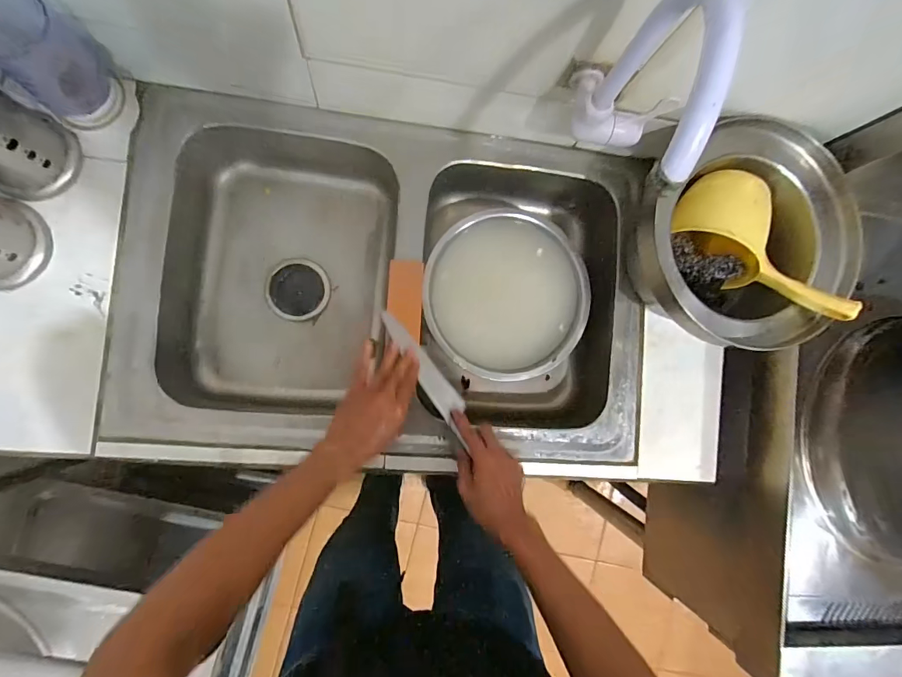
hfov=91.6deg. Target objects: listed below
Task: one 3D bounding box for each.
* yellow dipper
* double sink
[{"bbox_3d":[0.430,-0.120,0.624,0.112,0.102,0.260,-38,81,-9],"label":"yellow dipper"},{"bbox_3d":[-0.081,-0.069,0.729,0.776,0.159,0.509,4,87,-9],"label":"double sink"}]

